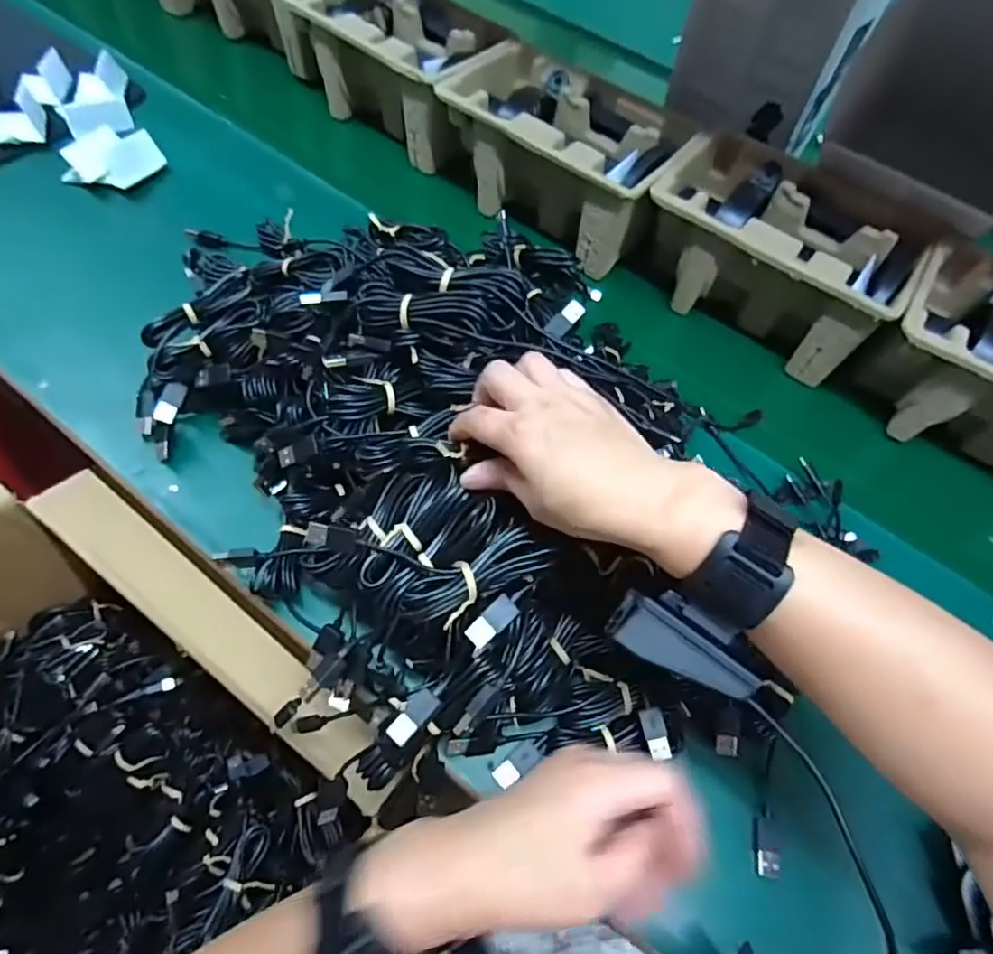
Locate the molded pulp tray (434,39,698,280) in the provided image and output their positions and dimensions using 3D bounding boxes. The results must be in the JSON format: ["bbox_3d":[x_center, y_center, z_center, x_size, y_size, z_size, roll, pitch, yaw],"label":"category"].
[{"bbox_3d":[0.062,-0.318,0.603,0.217,0.107,0.139,32,62,14],"label":"molded pulp tray"}]

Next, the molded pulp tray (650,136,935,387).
[{"bbox_3d":[0.251,-0.199,0.556,0.217,0.110,0.127,35,63,15],"label":"molded pulp tray"}]

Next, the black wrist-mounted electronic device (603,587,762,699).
[{"bbox_3d":[0.092,0.079,0.285,0.073,0.023,0.027,27,61,11],"label":"black wrist-mounted electronic device"}]

